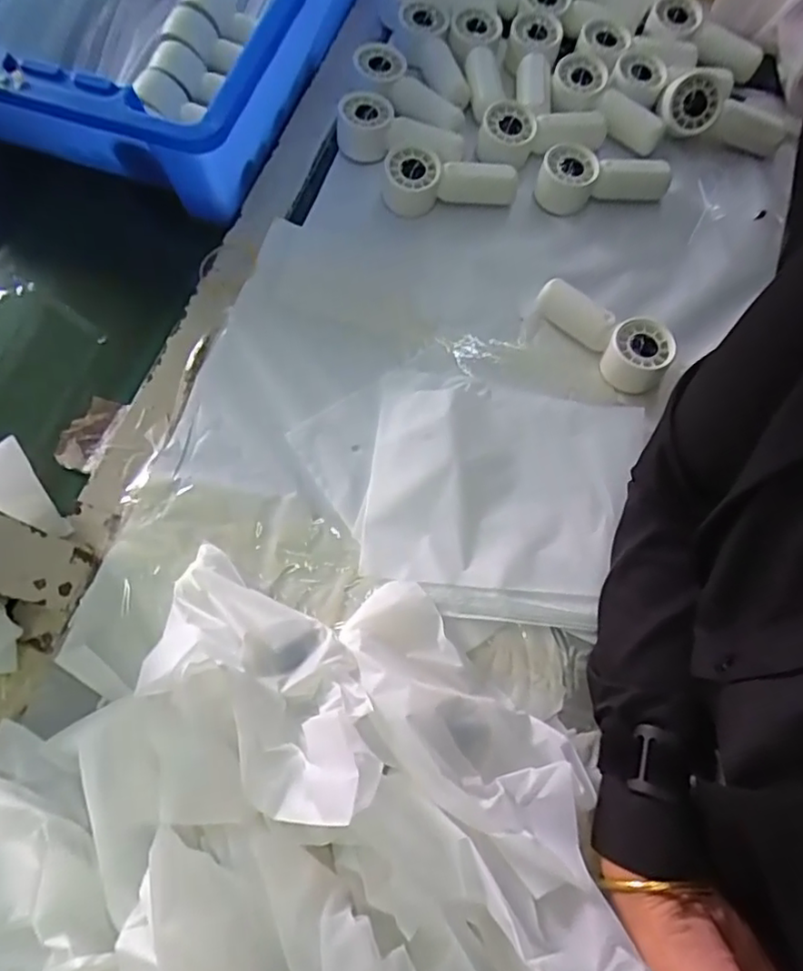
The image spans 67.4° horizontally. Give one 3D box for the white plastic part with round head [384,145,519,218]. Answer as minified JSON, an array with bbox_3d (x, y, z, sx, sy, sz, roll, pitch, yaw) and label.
[{"bbox_3d":[0.041,-0.250,0.505,0.112,0.041,0.044,5,70,1],"label":"white plastic part with round head"}]

